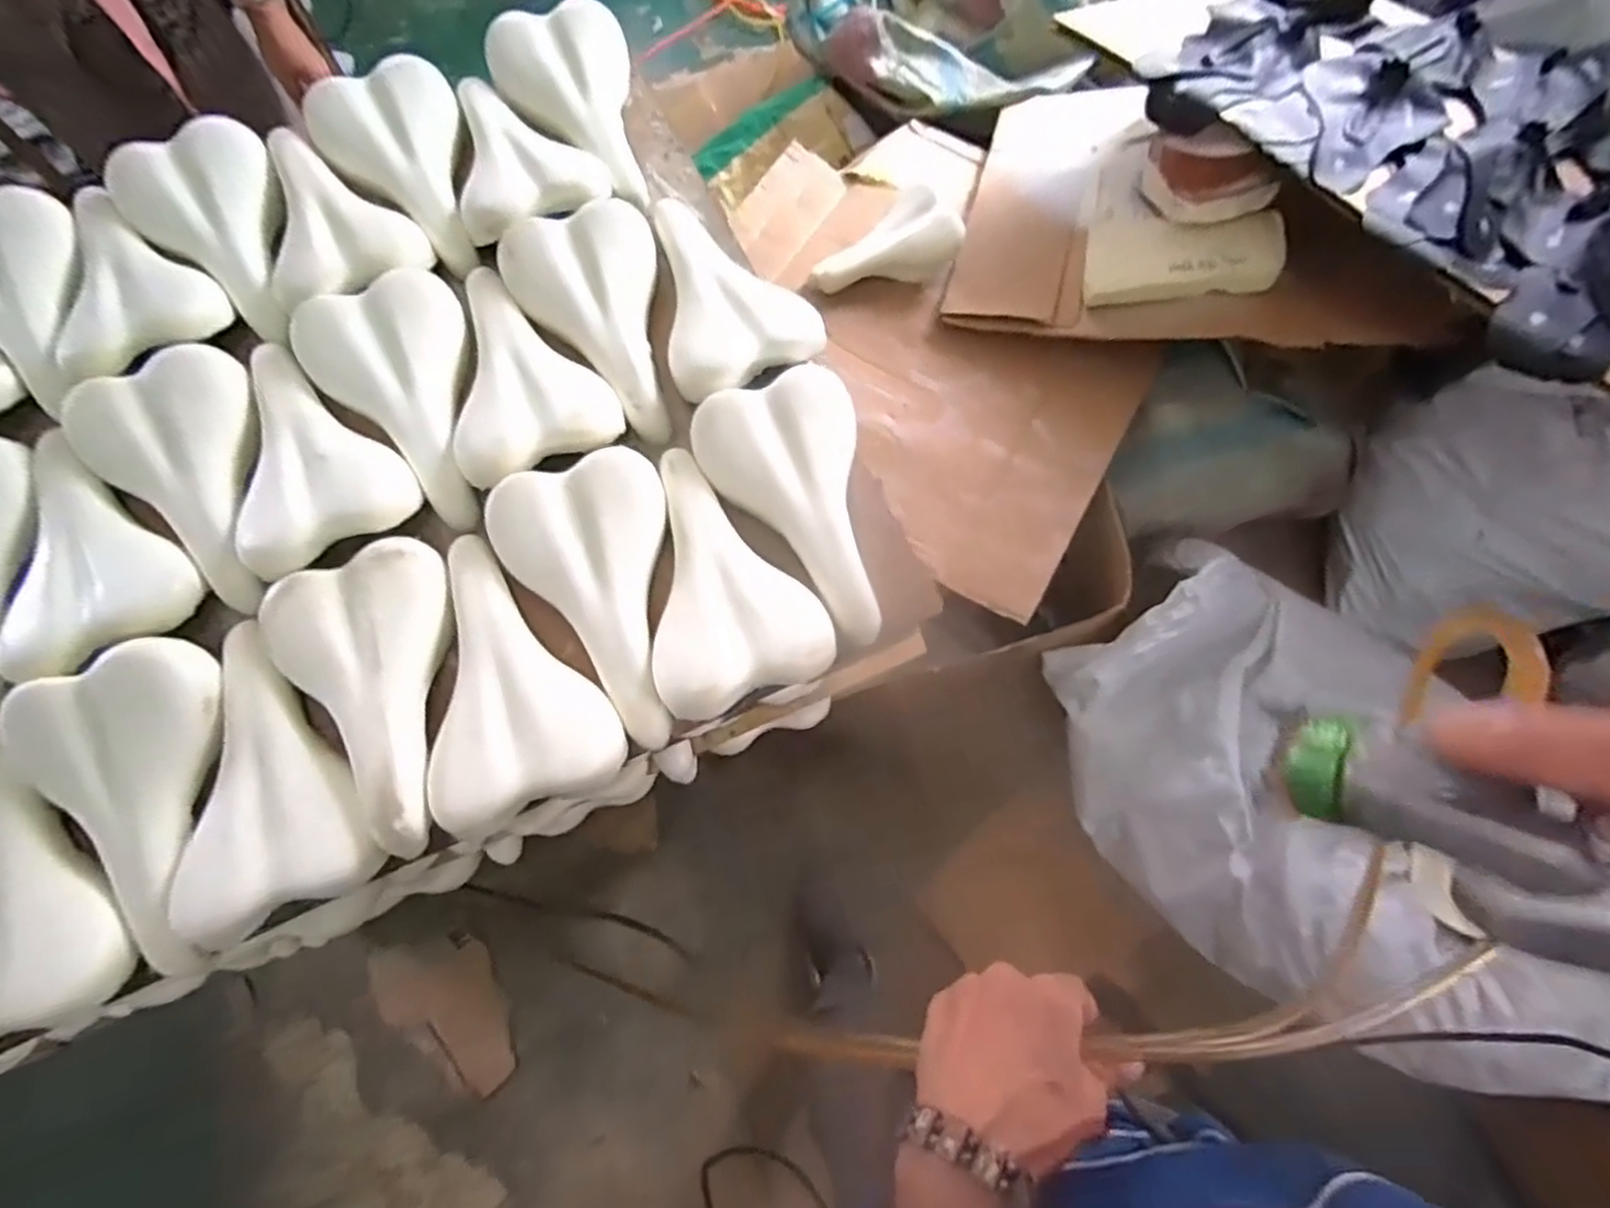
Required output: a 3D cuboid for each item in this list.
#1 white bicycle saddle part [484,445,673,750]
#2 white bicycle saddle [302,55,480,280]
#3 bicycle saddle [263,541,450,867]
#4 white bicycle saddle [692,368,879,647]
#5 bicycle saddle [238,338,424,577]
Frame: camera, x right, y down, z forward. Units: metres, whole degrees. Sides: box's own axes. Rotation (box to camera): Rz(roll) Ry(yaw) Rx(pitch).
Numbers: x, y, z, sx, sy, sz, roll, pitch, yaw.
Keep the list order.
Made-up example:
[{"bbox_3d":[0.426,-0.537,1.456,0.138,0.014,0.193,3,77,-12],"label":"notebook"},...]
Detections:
[{"bbox_3d":[-0.174,-0.005,0.632,0.158,0.058,0.263,-22,73,-7],"label":"white bicycle saddle part"},{"bbox_3d":[-0.414,-0.456,0.749,0.149,0.049,0.248,-27,74,-8],"label":"white bicycle saddle"},{"bbox_3d":[-0.359,0.077,0.578,0.152,0.041,0.260,-18,73,-6],"label":"bicycle saddle"},{"bbox_3d":[0.002,-0.085,0.632,0.147,0.041,0.254,-20,73,-6],"label":"white bicycle saddle"},{"bbox_3d":[-0.464,-0.148,0.654,0.142,0.033,0.244,-30,74,-9],"label":"bicycle saddle"}]

